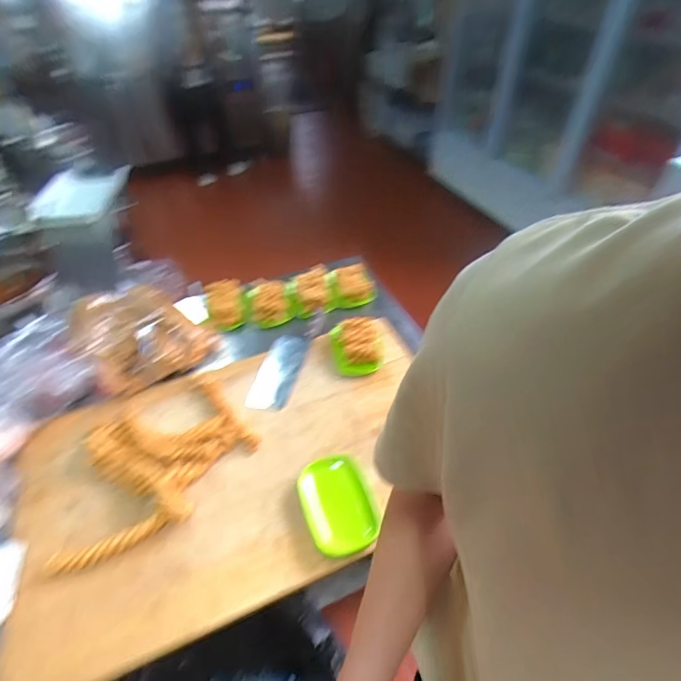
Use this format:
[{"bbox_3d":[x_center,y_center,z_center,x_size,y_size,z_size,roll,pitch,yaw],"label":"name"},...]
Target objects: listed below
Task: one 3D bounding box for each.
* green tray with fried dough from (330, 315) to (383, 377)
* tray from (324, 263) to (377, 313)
[{"bbox_3d":[0.040,0.009,1.034,0.117,0.054,0.147,-6,44,-5],"label":"green tray with fried dough"},{"bbox_3d":[0.027,-0.159,1.237,0.132,0.041,0.134,-9,45,-9],"label":"tray"}]

